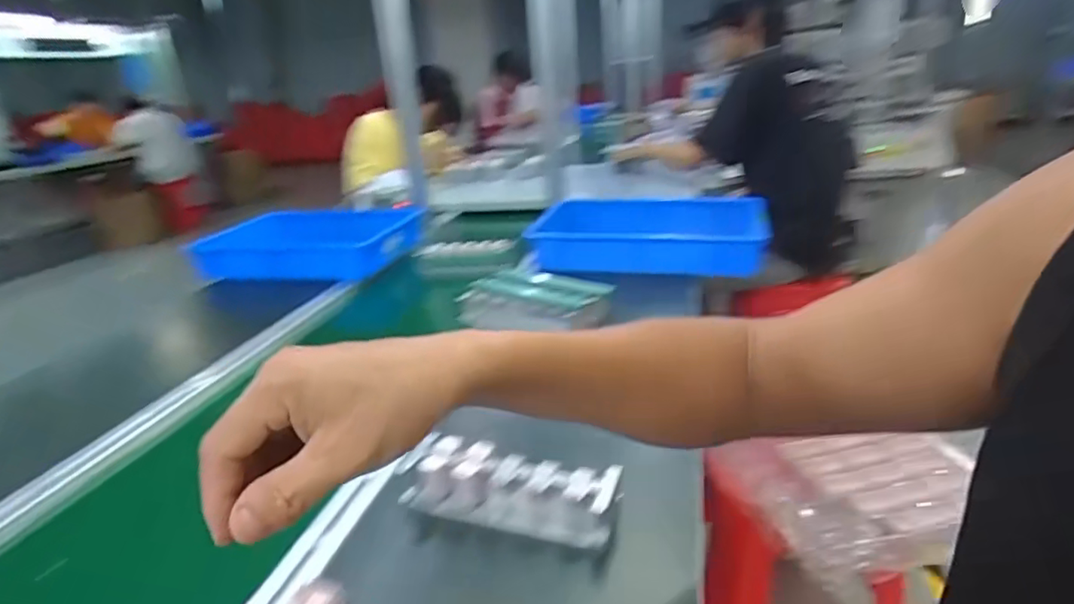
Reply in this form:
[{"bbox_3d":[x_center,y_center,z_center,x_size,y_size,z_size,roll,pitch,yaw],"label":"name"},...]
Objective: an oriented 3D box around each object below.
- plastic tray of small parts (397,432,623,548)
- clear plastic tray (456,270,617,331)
[{"bbox_3d":[-0.027,0.162,0.502,0.192,0.048,0.051,3,23,19],"label":"plastic tray of small parts"},{"bbox_3d":[-0.001,0.004,0.865,0.218,0.053,0.124,9,26,30],"label":"clear plastic tray"}]

